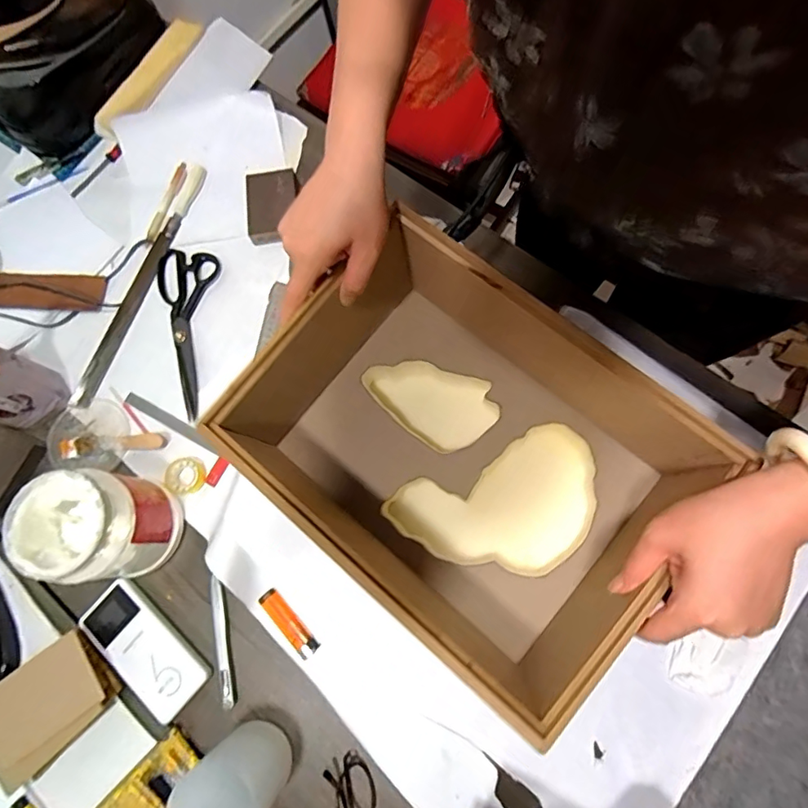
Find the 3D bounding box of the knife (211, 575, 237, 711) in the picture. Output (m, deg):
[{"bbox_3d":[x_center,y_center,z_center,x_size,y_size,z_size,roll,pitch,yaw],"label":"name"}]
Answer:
[{"bbox_3d":[-0.205,0.267,0.570,0.013,0.007,0.138,-12,75,-1],"label":"knife"}]

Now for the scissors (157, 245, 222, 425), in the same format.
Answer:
[{"bbox_3d":[-0.298,-0.099,0.669,0.083,0.010,0.238,0,75,5],"label":"scissors"}]

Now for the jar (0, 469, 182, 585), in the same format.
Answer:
[{"bbox_3d":[-0.322,0.132,0.539,0.105,0.136,0.101,-1,75,4],"label":"jar"}]

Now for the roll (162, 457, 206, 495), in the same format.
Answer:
[{"bbox_3d":[-0.266,0.087,0.616,0.046,0.015,0.046,-1,75,4],"label":"roll"}]

